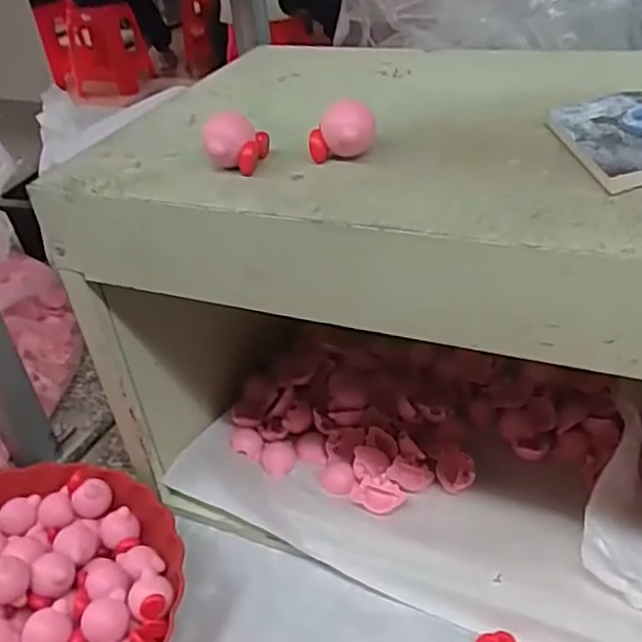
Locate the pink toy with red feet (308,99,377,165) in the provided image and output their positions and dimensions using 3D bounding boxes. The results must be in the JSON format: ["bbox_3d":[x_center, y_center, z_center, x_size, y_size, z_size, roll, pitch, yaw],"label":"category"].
[{"bbox_3d":[0.011,-0.100,0.362,0.030,0.027,0.023,17,41,29],"label":"pink toy with red feet"}]

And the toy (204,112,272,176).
[{"bbox_3d":[-0.046,-0.097,0.370,0.028,0.026,0.027,1,36,10],"label":"toy"}]

